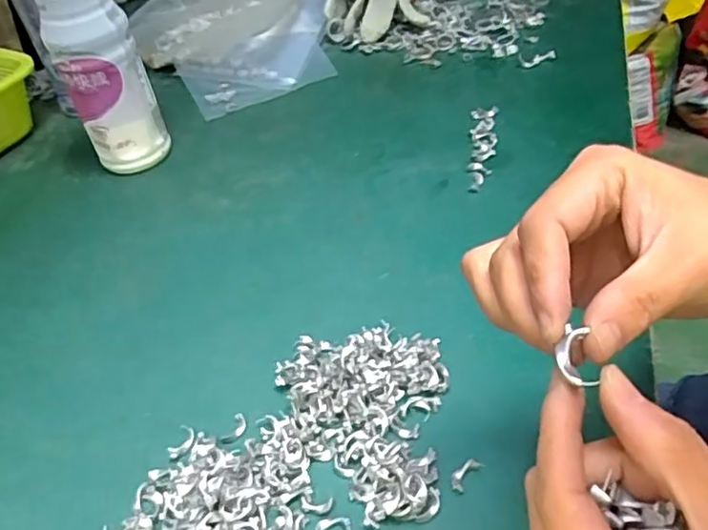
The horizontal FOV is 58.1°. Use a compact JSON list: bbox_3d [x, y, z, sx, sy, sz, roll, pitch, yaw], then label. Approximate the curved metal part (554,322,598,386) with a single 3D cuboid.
[{"bbox_3d":[0.065,0.027,0.188,0.009,0.007,0.018,-2,45,5],"label":"curved metal part"}]

